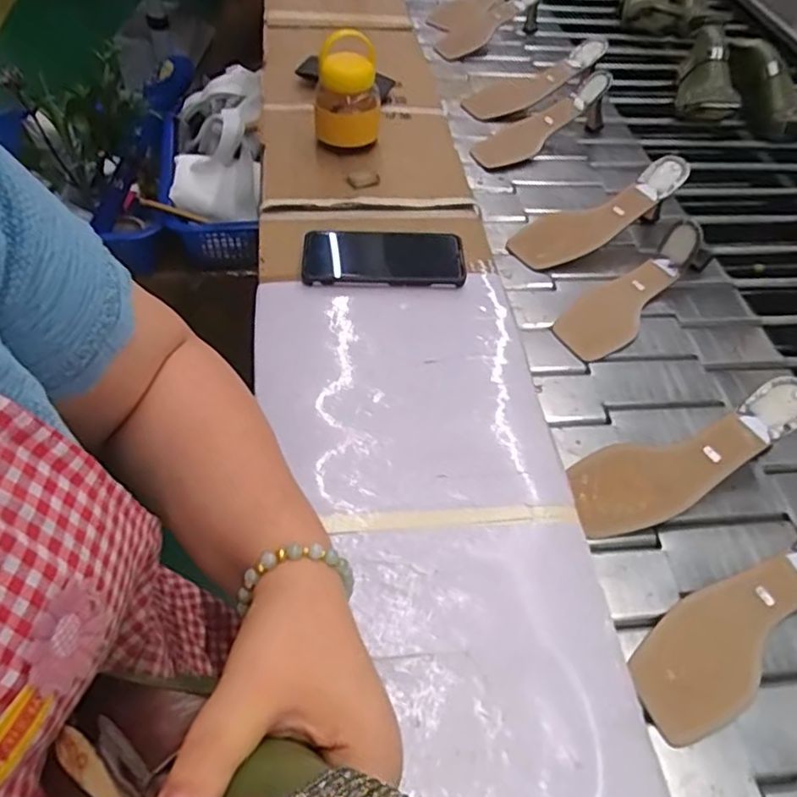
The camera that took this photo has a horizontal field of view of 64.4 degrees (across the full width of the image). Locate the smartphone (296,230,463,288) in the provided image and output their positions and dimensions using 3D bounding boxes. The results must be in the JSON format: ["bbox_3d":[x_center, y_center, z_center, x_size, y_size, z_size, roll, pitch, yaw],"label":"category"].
[{"bbox_3d":[-0.016,-0.150,0.659,0.164,0.013,0.089,4,54,-4],"label":"smartphone"}]

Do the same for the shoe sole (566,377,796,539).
[{"bbox_3d":[0.252,0.048,0.546,0.219,0.021,0.072,-27,56,0],"label":"shoe sole"}]

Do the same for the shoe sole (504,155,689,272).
[{"bbox_3d":[0.241,-0.223,0.768,0.231,0.026,0.086,-28,56,2],"label":"shoe sole"}]

